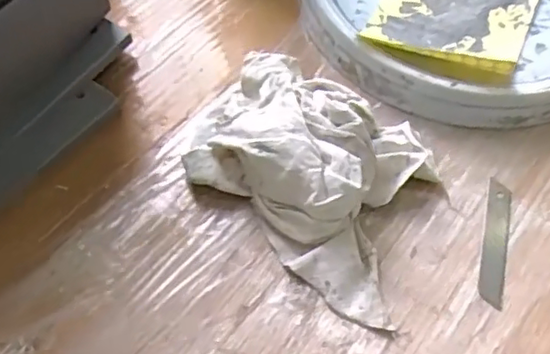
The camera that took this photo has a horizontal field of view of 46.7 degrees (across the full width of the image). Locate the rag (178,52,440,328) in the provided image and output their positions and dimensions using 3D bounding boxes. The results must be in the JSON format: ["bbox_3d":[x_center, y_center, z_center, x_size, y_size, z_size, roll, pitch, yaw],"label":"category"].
[{"bbox_3d":[0.036,-0.014,0.451,0.196,0.061,0.144,37,64,18],"label":"rag"}]

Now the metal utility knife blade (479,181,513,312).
[{"bbox_3d":[0.158,0.044,0.453,0.019,0.004,0.099,14,60,6],"label":"metal utility knife blade"}]

